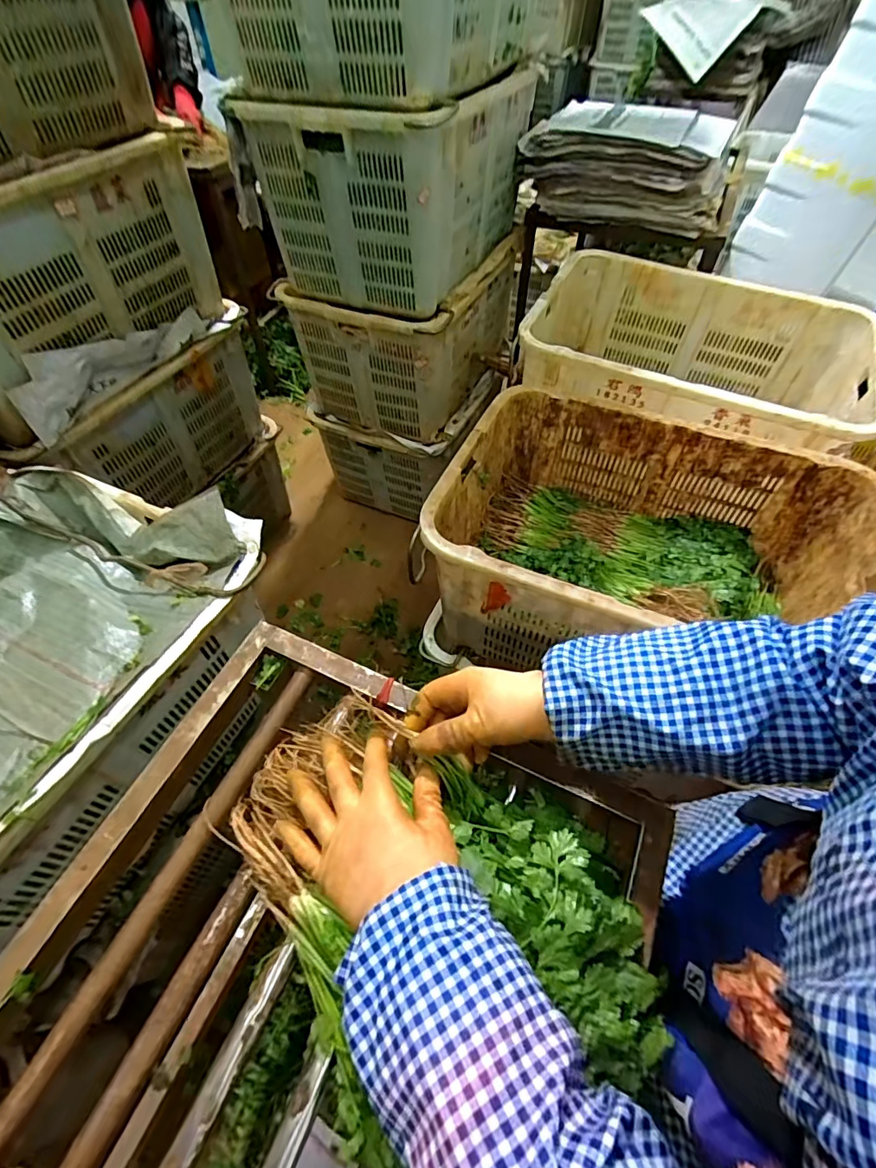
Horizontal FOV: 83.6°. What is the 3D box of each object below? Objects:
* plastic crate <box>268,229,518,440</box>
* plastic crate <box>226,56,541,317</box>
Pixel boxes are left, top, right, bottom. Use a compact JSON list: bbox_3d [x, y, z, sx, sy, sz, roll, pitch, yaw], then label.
[{"bbox_3d":[-0.070,-0.747,1.443,0.436,0.359,0.575,22,57,16],"label":"plastic crate"},{"bbox_3d":[-0.088,-0.927,1.143,0.415,0.350,0.528,22,57,16],"label":"plastic crate"}]

